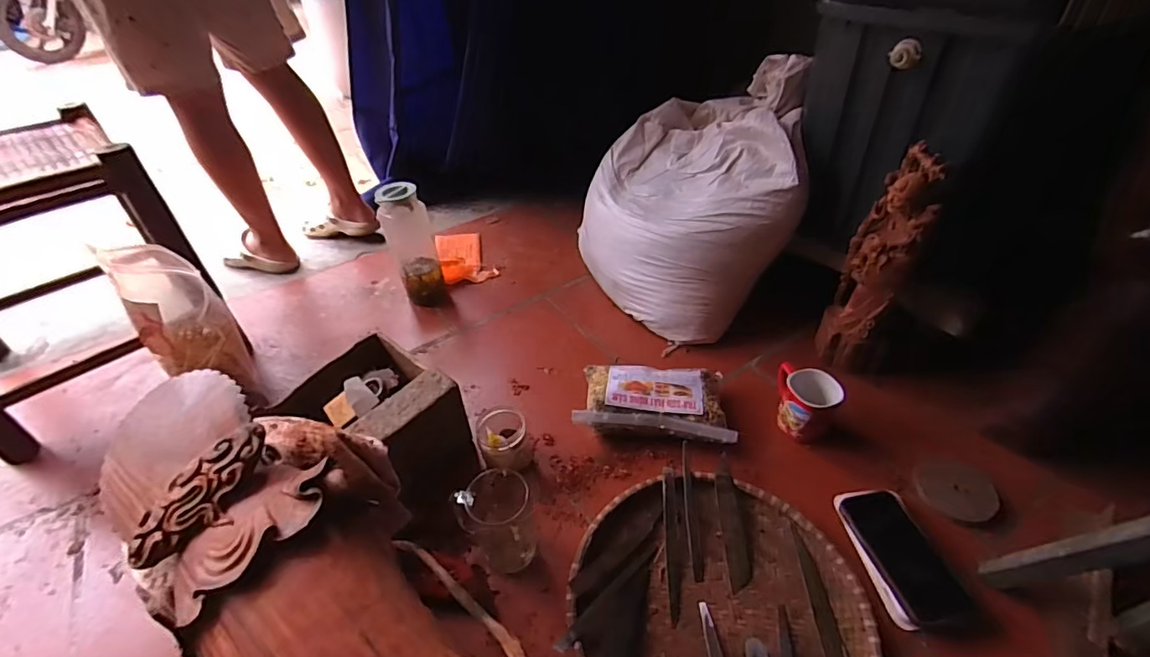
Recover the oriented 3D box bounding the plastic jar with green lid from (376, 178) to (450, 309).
[{"bbox_3d":[-0.327,-0.159,1.024,0.090,0.244,0.076,-16,41,-15],"label":"plastic jar with green lid"}]

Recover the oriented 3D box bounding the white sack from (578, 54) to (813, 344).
[{"bbox_3d":[0.210,-0.262,1.021,0.425,0.361,0.466,10,41,15],"label":"white sack"}]

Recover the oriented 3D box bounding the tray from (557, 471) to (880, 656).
[{"bbox_3d":[0.162,0.323,0.589,0.326,0.025,0.327,-2,40,2],"label":"tray"}]

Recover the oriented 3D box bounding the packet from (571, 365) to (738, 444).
[{"bbox_3d":[0.126,0.115,0.802,0.236,0.068,0.132,6,41,11],"label":"packet"}]

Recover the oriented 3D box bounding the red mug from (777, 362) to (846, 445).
[{"bbox_3d":[0.345,0.112,0.769,0.091,0.089,0.091,-2,40,2],"label":"red mug"}]

